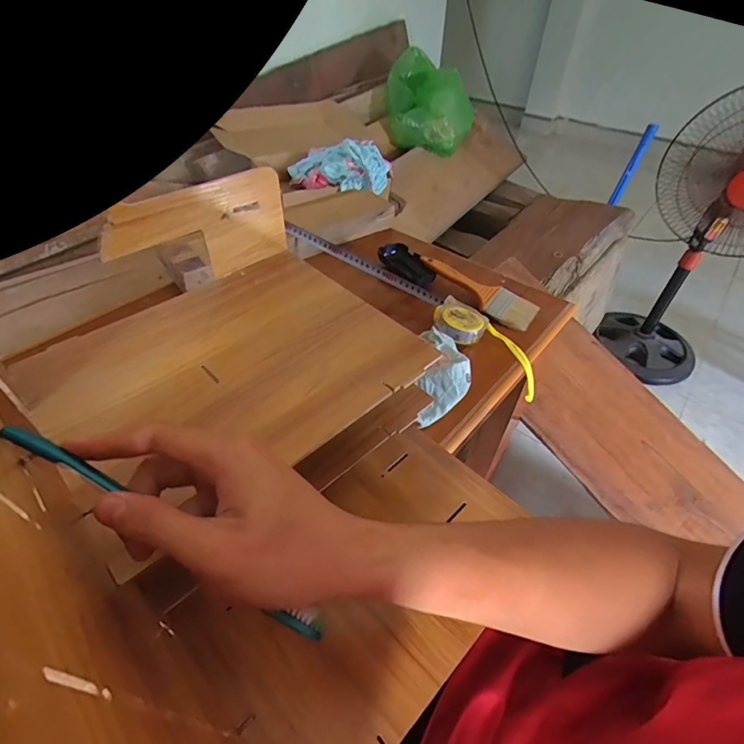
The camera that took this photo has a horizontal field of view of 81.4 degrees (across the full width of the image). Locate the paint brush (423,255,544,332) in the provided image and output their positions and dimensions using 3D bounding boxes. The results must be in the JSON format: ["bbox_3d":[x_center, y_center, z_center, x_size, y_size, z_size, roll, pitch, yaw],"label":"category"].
[{"bbox_3d":[0.157,-0.126,0.640,0.182,0.016,0.064,35,52,11],"label":"paint brush"}]

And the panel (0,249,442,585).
[{"bbox_3d":[-0.114,-0.011,0.360,0.273,0.013,0.224,-34,55,-31],"label":"panel"}]

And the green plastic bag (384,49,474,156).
[{"bbox_3d":[0.191,-0.869,1.403,0.279,0.215,0.225,6,45,5],"label":"green plastic bag"}]

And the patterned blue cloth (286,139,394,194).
[{"bbox_3d":[-0.083,-0.514,1.073,0.257,0.104,0.141,17,47,15],"label":"patterned blue cloth"}]

